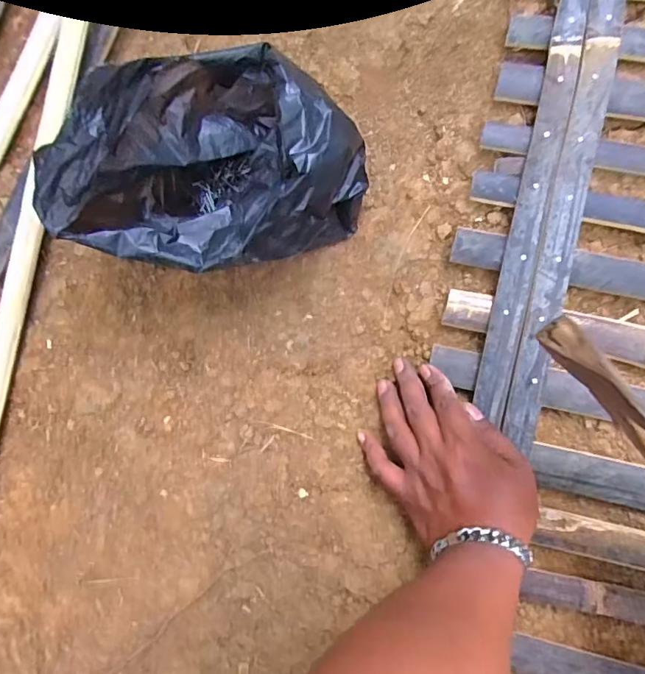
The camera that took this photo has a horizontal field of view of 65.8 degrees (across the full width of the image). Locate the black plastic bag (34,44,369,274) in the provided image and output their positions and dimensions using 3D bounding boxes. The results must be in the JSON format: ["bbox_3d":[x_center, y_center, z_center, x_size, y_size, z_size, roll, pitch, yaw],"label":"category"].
[{"bbox_3d":[-0.077,-0.119,0.389,0.156,0.164,0.197,44,93,6],"label":"black plastic bag"}]

